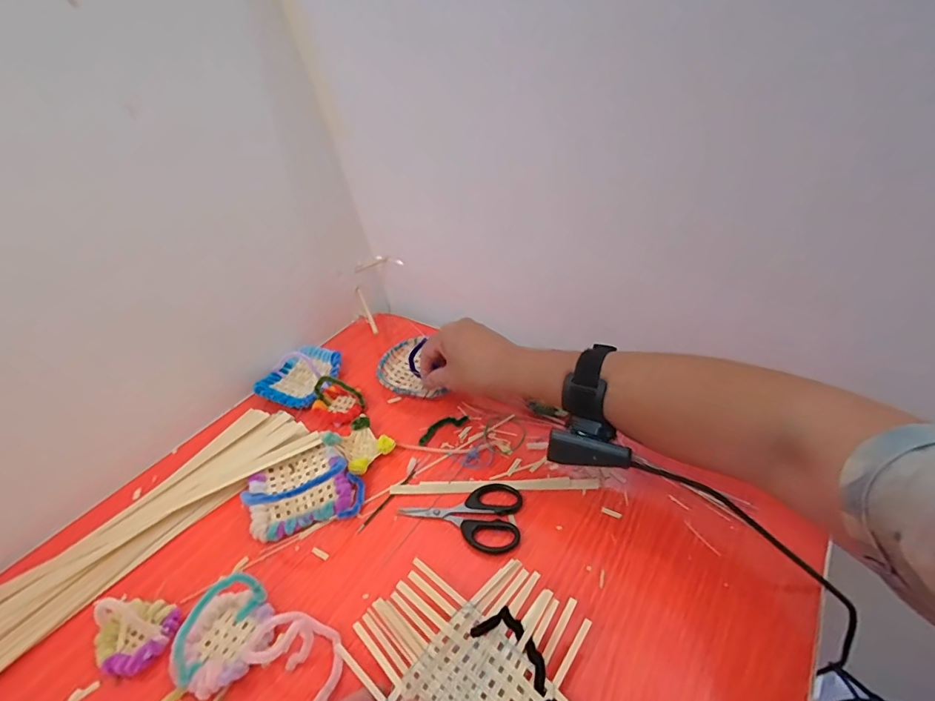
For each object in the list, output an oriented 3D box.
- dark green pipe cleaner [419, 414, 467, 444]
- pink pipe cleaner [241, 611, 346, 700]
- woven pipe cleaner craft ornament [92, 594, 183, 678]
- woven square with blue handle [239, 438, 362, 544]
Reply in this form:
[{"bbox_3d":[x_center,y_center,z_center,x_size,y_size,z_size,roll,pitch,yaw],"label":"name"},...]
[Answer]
[{"bbox_3d":[-0.029,0.083,0.527,0.060,0.006,0.020,-24,43,-22],"label":"dark green pipe cleaner"},{"bbox_3d":[-0.122,0.215,0.343,0.056,0.044,0.074,-30,45,-28],"label":"pink pipe cleaner"},{"bbox_3d":[-0.258,0.211,0.368,0.053,0.036,0.052,-3,39,2],"label":"woven pipe cleaner craft ornament"},{"bbox_3d":[-0.163,0.128,0.464,0.099,0.033,0.096,-23,42,-21],"label":"woven square with blue handle"}]

